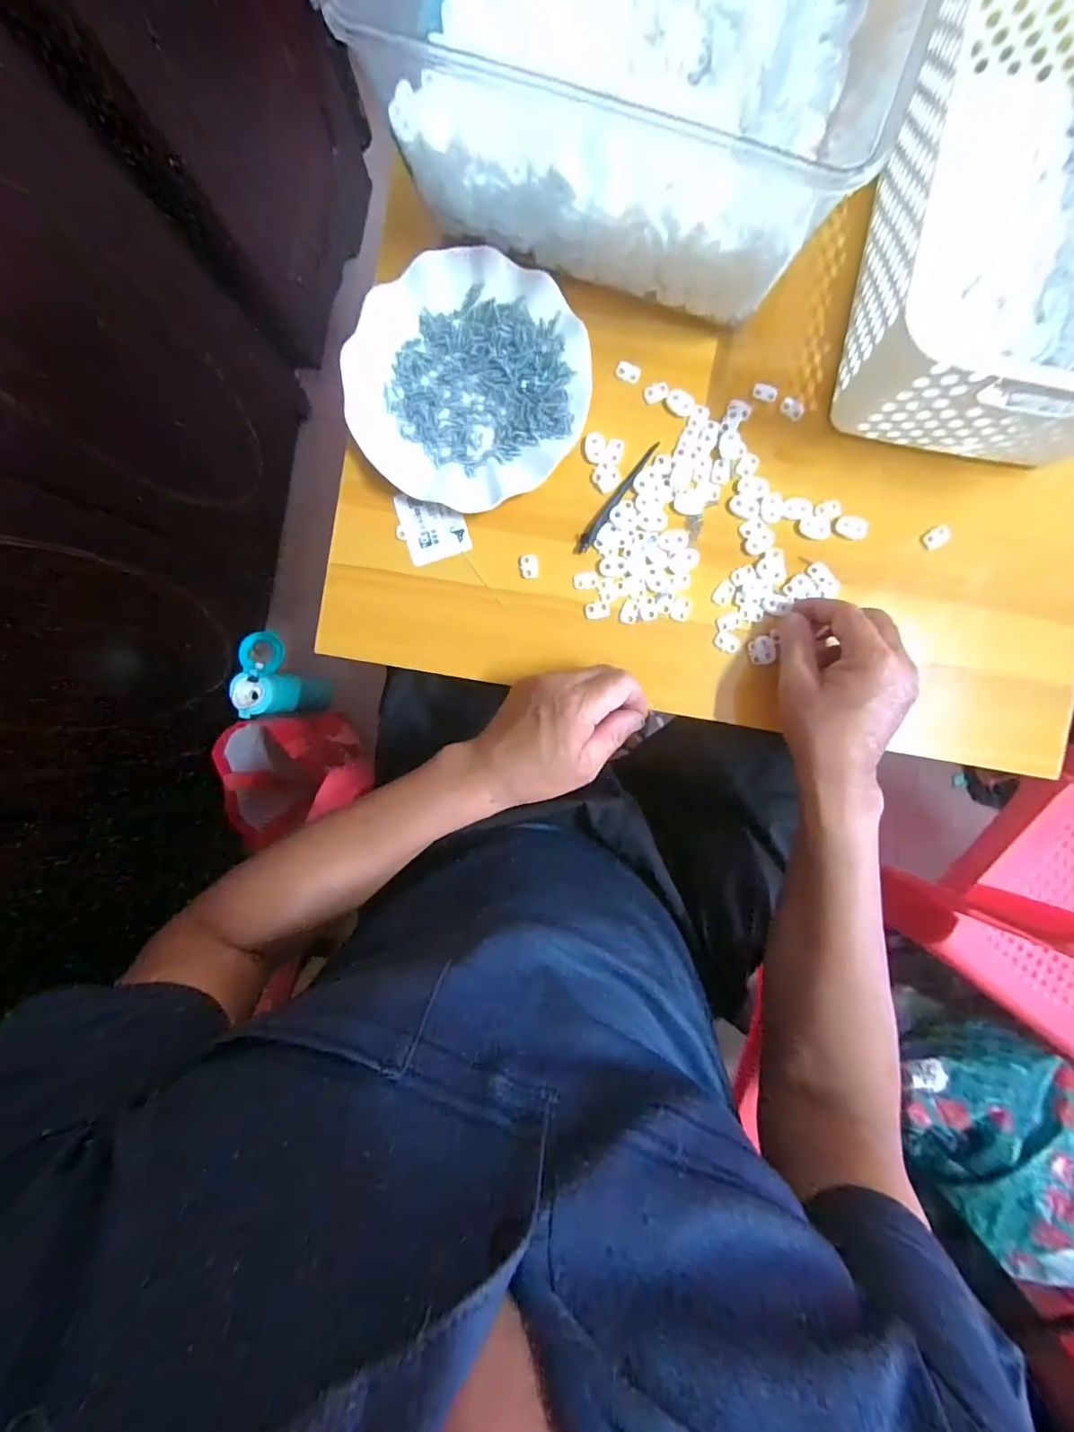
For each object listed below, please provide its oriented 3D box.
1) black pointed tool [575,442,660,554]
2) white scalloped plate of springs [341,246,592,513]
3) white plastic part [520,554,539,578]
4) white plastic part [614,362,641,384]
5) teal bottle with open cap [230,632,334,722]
[{"bbox_3d":[0.062,-0.173,0.398,0.011,0.004,0.102,34,90,1],"label":"black pointed tool"},{"bbox_3d":[-0.054,-0.255,0.388,0.181,0.023,0.176,0,90,1],"label":"white scalloped plate of springs"},{"bbox_3d":[-0.006,-0.120,0.401,0.014,0.004,0.019,-9,90,1],"label":"white plastic part"},{"bbox_3d":[0.072,-0.271,0.396,0.019,0.004,0.013,24,90,1],"label":"white plastic part"},{"bbox_3d":[-0.394,-0.058,0.791,0.066,0.173,0.124,7,90,1],"label":"teal bottle with open cap"}]

